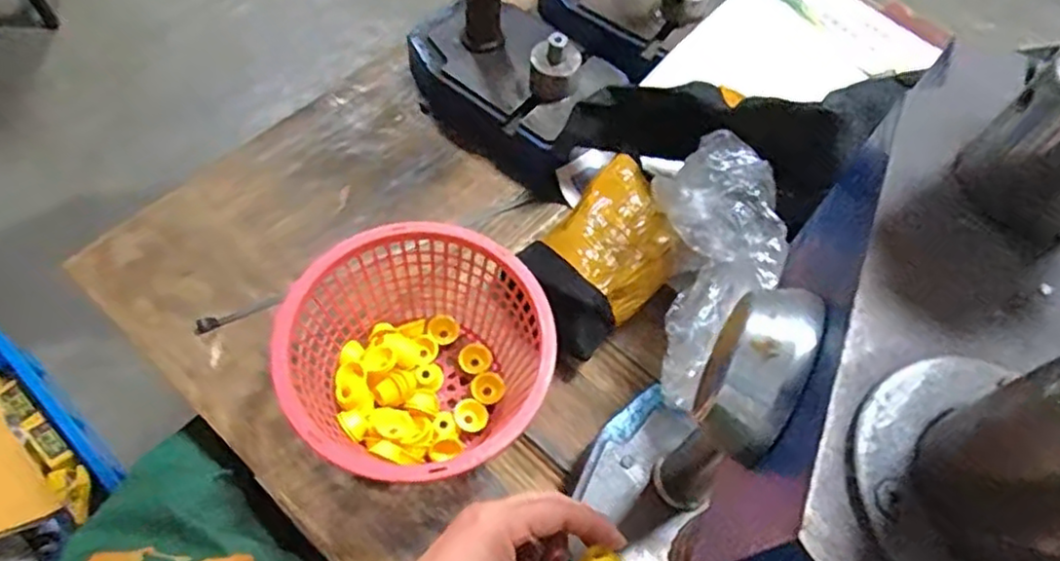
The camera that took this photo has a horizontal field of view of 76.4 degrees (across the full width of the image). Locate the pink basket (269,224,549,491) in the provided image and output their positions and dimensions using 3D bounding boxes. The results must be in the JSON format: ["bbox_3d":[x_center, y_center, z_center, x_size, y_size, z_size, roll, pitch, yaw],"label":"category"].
[{"bbox_3d":[-0.074,0.061,0.471,0.170,0.108,0.170,-22,66,-15],"label":"pink basket"}]

